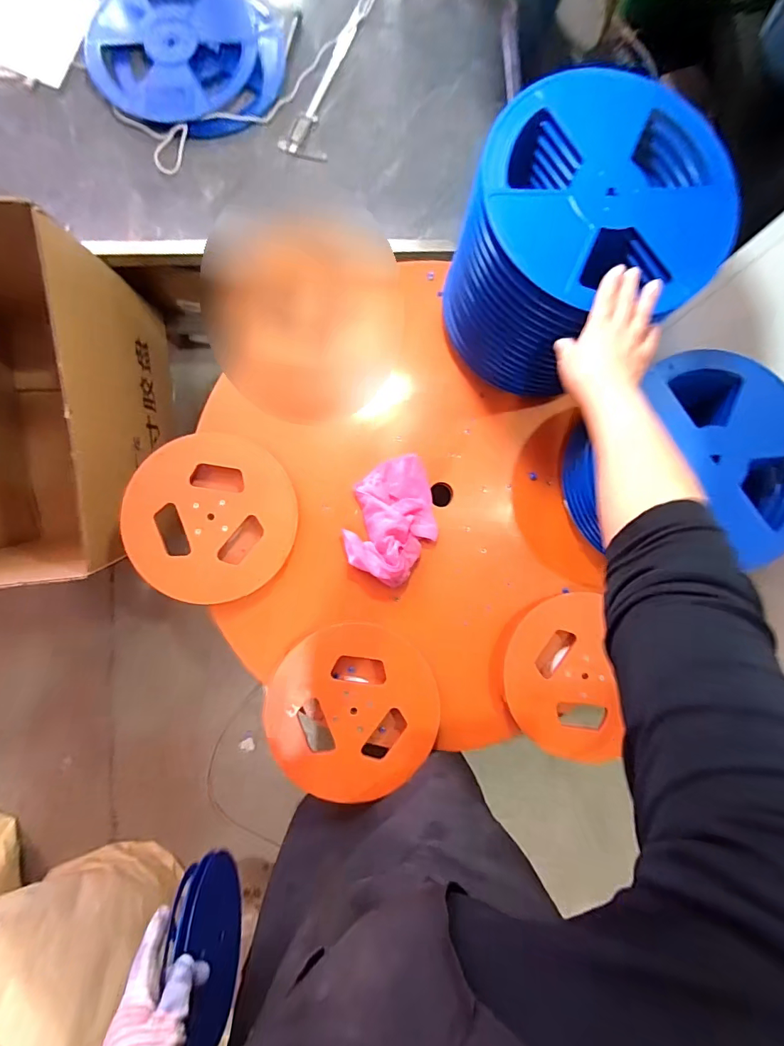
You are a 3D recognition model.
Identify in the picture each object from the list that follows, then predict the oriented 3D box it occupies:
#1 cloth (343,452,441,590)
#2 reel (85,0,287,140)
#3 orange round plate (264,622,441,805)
[{"bbox_3d":[0.005,-0.011,0.775,0.150,0.046,0.224,16,84,-2],"label":"cloth"},{"bbox_3d":[-0.381,-0.882,0.852,0.332,0.044,0.296,15,84,-2],"label":"reel"},{"bbox_3d":[-0.062,0.300,0.728,0.265,0.015,0.263,6,85,-3],"label":"orange round plate"}]

